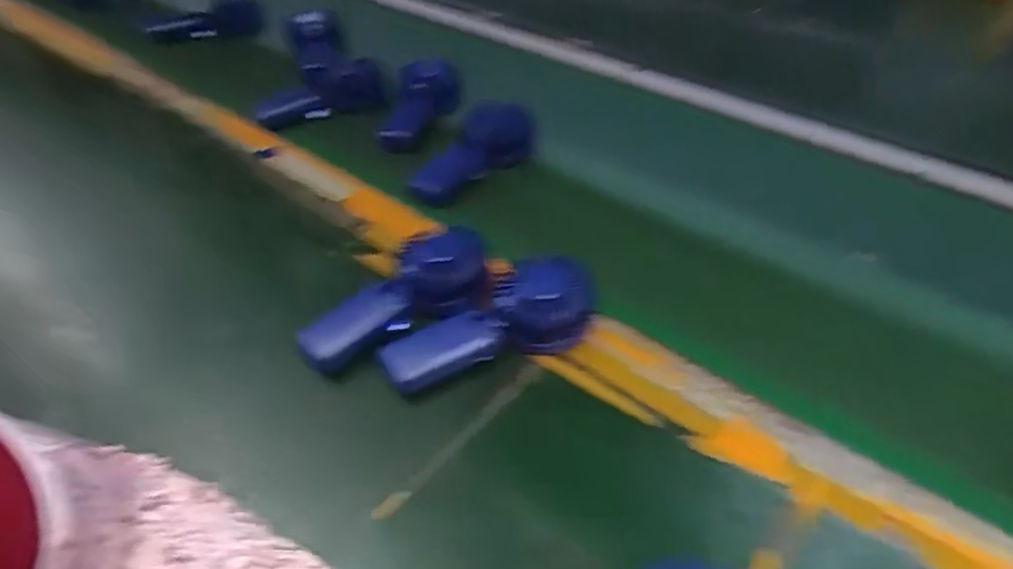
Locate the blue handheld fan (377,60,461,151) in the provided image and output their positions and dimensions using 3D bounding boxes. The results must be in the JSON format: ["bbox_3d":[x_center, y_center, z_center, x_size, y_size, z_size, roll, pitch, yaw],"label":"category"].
[{"bbox_3d":[-0.108,-0.227,0.785,0.080,0.034,0.158,8,43,10],"label":"blue handheld fan"}]

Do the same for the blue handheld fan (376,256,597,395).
[{"bbox_3d":[-0.011,0.037,0.518,0.172,0.052,0.078,-28,49,-26],"label":"blue handheld fan"}]

